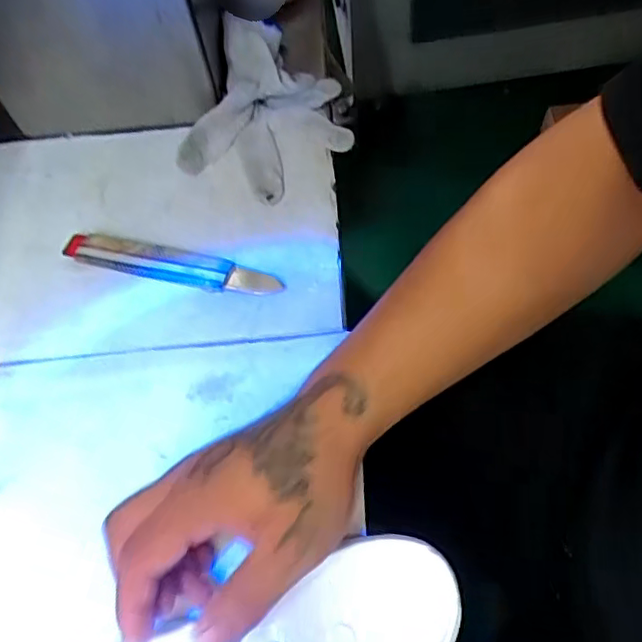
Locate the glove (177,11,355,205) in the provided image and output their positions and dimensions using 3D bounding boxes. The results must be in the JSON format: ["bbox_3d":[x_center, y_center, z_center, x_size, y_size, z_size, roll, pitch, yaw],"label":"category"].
[{"bbox_3d":[-0.035,-0.173,0.489,0.118,0.031,0.161,10,66,8],"label":"glove"}]

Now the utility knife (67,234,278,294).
[{"bbox_3d":[-0.108,-0.042,0.444,0.159,0.014,0.028,11,67,9],"label":"utility knife"}]

